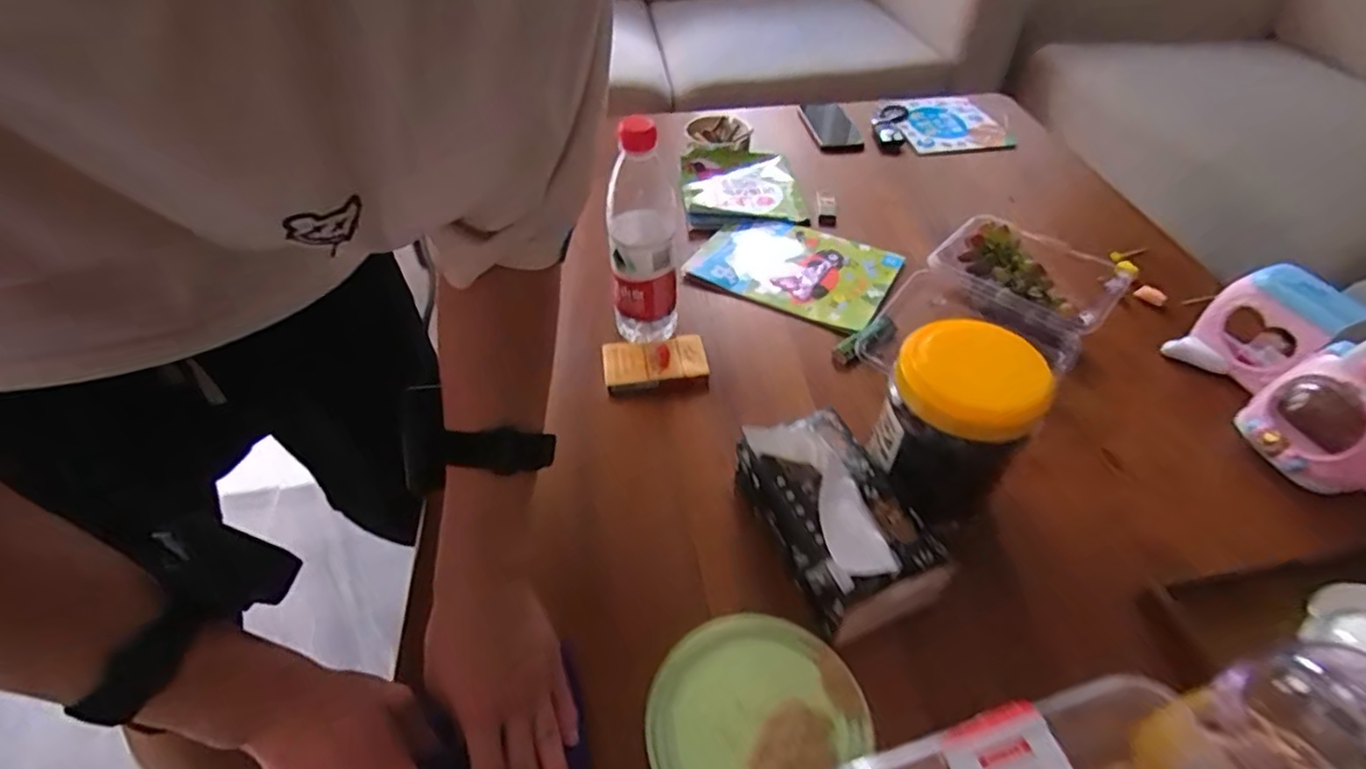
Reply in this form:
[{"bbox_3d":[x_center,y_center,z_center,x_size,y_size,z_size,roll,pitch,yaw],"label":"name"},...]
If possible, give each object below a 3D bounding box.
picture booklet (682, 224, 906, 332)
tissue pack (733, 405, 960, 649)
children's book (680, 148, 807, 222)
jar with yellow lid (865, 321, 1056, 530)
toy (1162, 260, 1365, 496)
[{"bbox_3d":[0.120,-0.133,0.728,0.221,0.012,0.140,20,50,20],"label":"picture booklet"},{"bbox_3d":[0.108,0.092,0.471,0.086,0.084,0.146,-17,48,-16],"label":"tissue pack"},{"bbox_3d":[0.075,-0.258,0.837,0.149,0.022,0.164,-4,46,-2],"label":"children's book"},{"bbox_3d":[0.192,0.037,0.474,0.089,0.142,0.079,25,51,22],"label":"jar with yellow lid"},{"bbox_3d":[0.505,0.016,0.494,0.073,0.105,0.269,-9,47,-8],"label":"toy"}]

